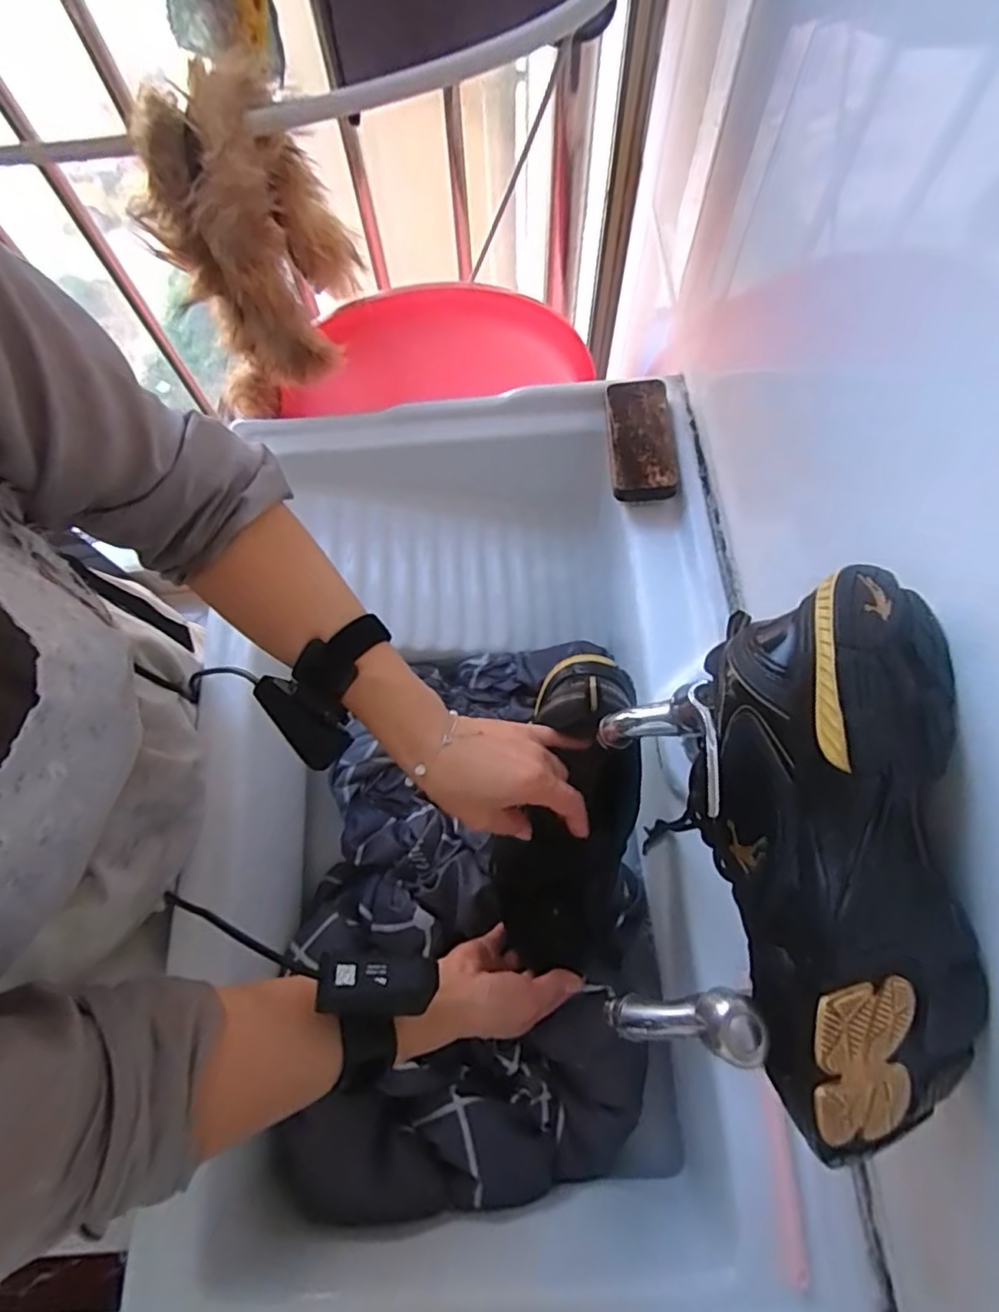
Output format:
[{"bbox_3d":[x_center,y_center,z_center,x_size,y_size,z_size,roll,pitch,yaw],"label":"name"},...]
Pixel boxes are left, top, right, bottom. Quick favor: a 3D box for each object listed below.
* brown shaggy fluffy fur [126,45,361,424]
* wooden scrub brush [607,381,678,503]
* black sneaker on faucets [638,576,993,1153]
[{"bbox_3d":[-0.246,-0.414,0.621,0.133,0.257,0.137,6,70,5],"label":"brown shaggy fluffy fur"},{"bbox_3d":[0.144,-0.222,0.623,0.060,0.025,0.141,-1,70,2],"label":"wooden scrub brush"},{"bbox_3d":[0.160,0.091,0.296,0.114,0.101,0.241,-1,83,2],"label":"black sneaker on faucets"}]

